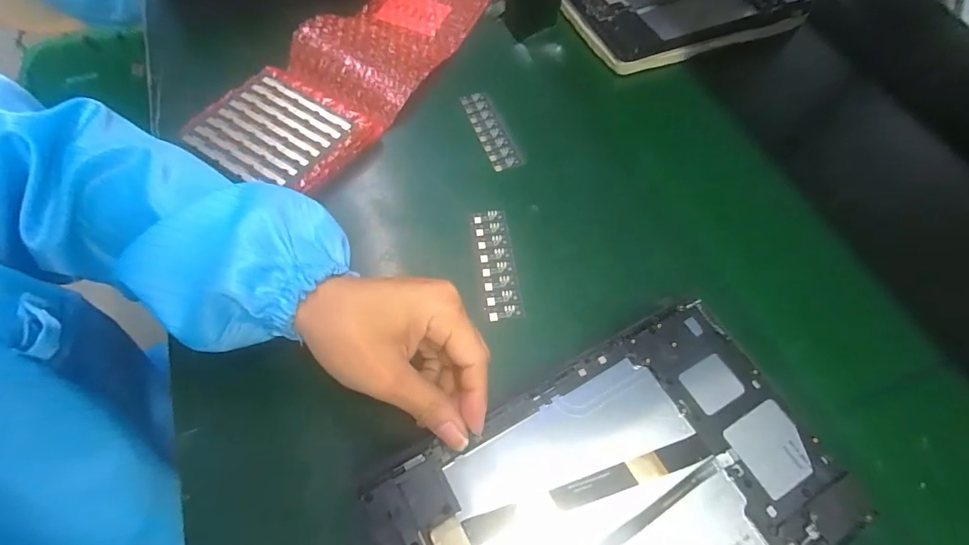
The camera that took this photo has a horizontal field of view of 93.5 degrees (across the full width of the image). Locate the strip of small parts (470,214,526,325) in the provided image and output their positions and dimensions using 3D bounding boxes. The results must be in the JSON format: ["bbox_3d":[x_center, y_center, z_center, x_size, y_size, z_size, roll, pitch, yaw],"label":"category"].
[{"bbox_3d":[0.009,-0.007,0.344,0.027,0.004,0.092,-6,61,-7],"label":"strip of small parts"}]

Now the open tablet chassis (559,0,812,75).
[{"bbox_3d":[0.215,-0.302,0.504,0.250,0.023,0.152,-19,65,-12],"label":"open tablet chassis"}]

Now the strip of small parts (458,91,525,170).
[{"bbox_3d":[0.006,-0.128,0.412,0.027,0.005,0.090,-18,63,-13],"label":"strip of small parts"}]

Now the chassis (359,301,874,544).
[{"bbox_3d":[0.073,0.124,0.245,0.232,0.008,0.147,-26,65,-17],"label":"chassis"}]

